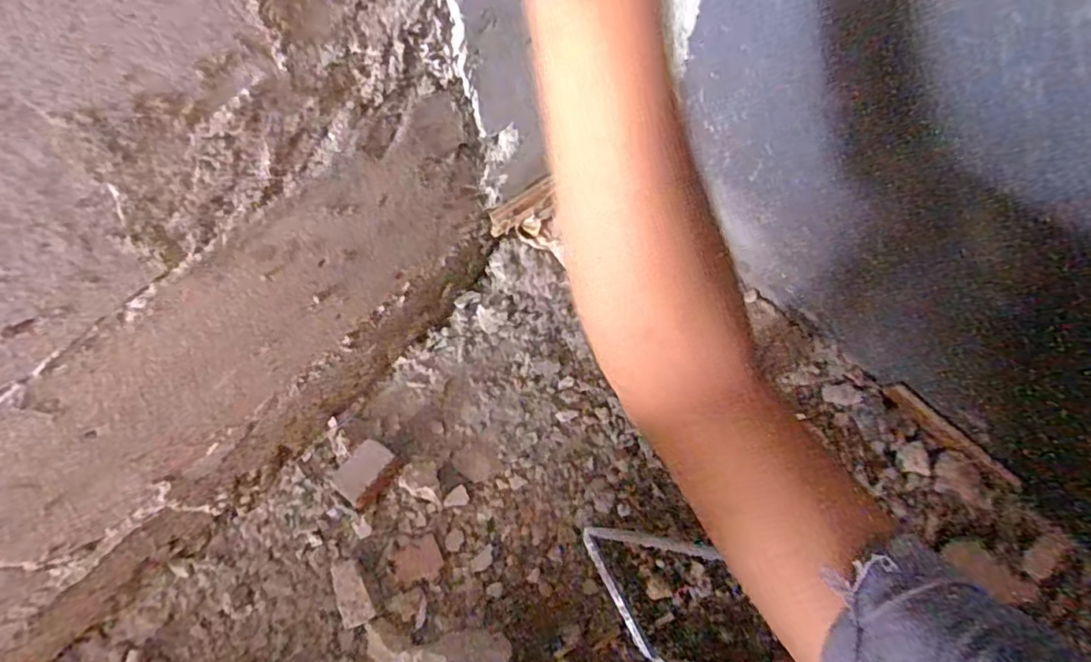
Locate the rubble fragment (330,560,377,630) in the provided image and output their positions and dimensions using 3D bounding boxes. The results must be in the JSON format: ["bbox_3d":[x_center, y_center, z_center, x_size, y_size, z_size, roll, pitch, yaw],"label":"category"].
[{"bbox_3d":[-0.204,0.278,0.624,0.032,0.020,0.065,-22,71,-7],"label":"rubble fragment"}]

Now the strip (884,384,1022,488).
[{"bbox_3d":[0.429,0.111,0.622,0.143,0.025,0.004,45,39,16],"label":"strip"}]

